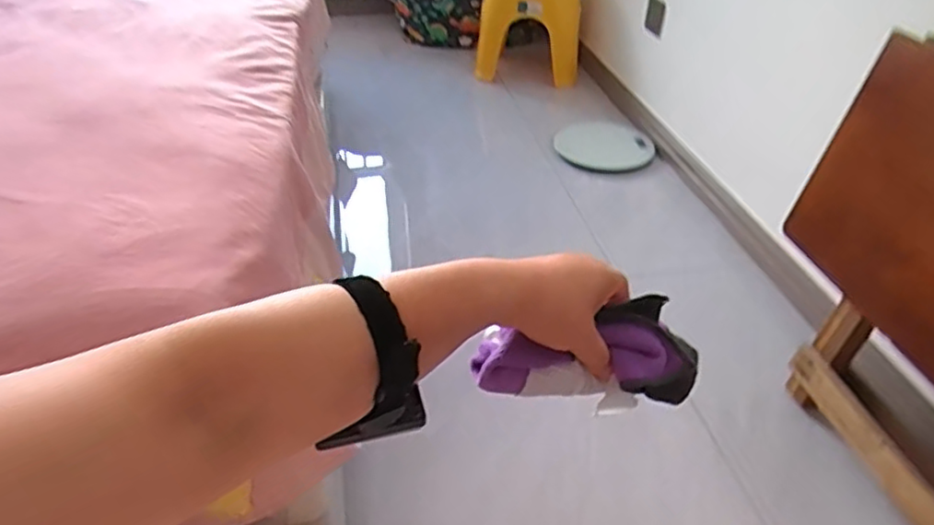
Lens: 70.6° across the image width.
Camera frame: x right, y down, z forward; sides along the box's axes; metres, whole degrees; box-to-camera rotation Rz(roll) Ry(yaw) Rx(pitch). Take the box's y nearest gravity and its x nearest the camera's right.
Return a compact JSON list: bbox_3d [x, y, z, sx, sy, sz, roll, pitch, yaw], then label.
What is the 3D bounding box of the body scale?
[{"bbox_3d":[0.400,-0.329,1.861,0.248,0.032,0.257,2,44,-2],"label":"body scale"}]

